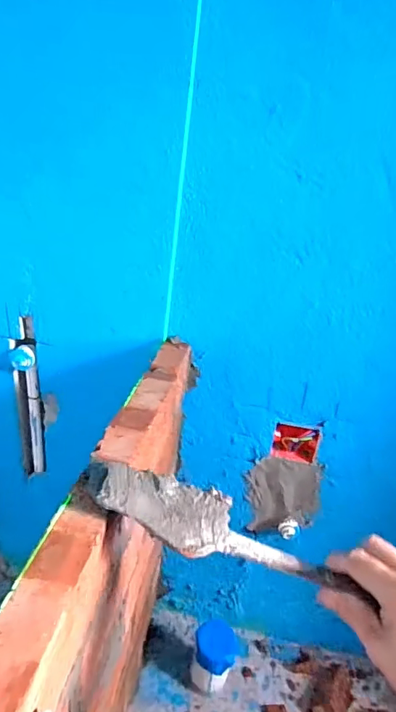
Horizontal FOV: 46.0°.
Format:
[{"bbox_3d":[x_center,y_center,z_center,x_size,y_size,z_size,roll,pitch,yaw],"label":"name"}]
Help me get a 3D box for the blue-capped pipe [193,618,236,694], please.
[{"bbox_3d":[0.029,0.604,0.921,0.077,0.160,0.077,6,27,-3],"label":"blue-capped pipe"}]

